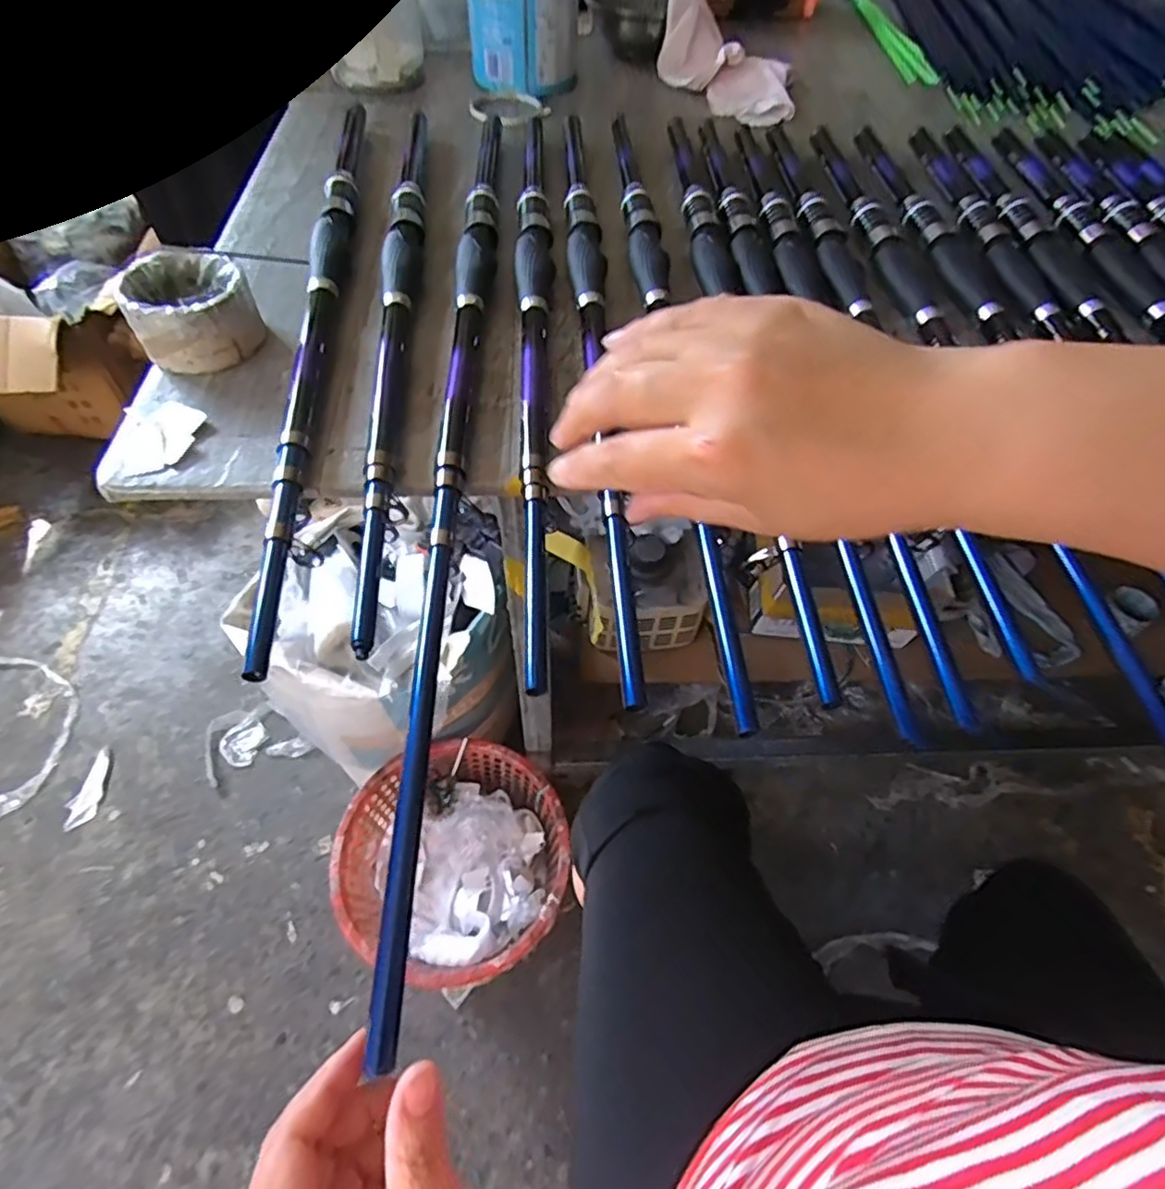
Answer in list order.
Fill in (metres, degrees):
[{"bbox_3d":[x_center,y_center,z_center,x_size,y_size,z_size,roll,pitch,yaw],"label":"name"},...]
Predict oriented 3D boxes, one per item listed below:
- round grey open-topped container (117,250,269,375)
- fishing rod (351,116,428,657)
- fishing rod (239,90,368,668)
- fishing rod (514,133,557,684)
[{"bbox_3d":[-0.278,-0.204,0.467,0.079,0.047,0.077,1,55,-2],"label":"round grey open-topped container"},{"bbox_3d":[-0.141,-0.224,0.497,0.029,0.020,0.604,-3,56,-5],"label":"fishing rod"},{"bbox_3d":[-0.196,-0.218,0.495,0.027,0.029,0.623,-5,56,-6],"label":"fishing rod"},{"bbox_3d":[-0.037,-0.215,0.500,0.028,0.025,0.624,-1,55,-3],"label":"fishing rod"}]

